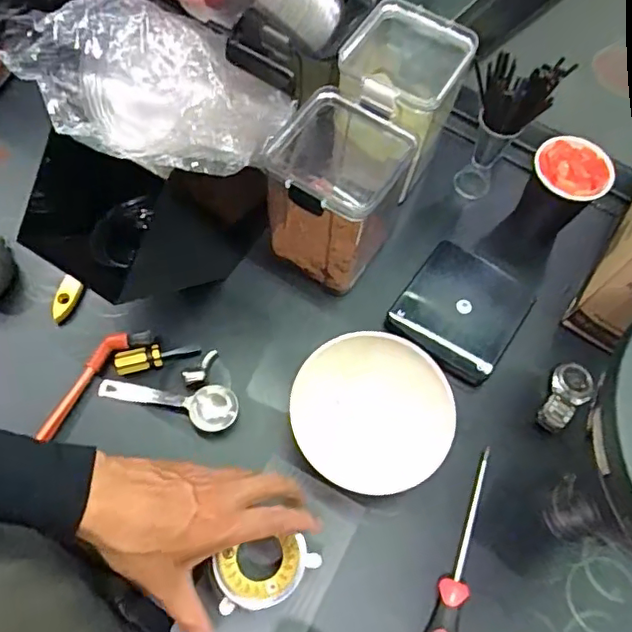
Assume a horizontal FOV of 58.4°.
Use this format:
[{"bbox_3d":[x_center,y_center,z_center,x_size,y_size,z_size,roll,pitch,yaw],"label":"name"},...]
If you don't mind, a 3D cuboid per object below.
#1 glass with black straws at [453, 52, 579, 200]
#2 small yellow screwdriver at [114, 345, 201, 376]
[{"bbox_3d":[0.187,-0.195,0.590,0.049,0.184,0.062,-31,72,-16],"label":"glass with black straws"},{"bbox_3d":[-0.154,0.041,0.553,0.079,0.025,0.021,-7,67,-8],"label":"small yellow screwdriver"}]

